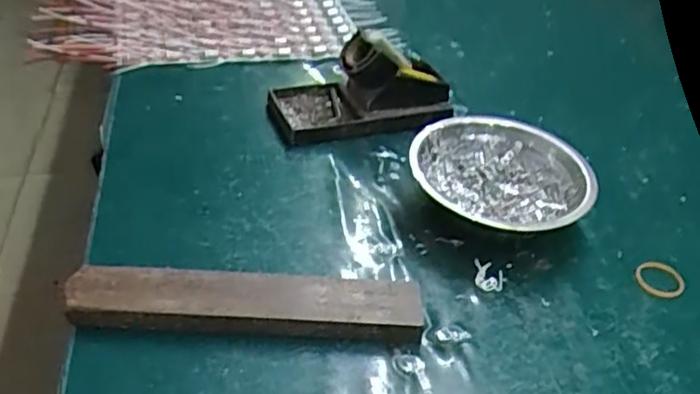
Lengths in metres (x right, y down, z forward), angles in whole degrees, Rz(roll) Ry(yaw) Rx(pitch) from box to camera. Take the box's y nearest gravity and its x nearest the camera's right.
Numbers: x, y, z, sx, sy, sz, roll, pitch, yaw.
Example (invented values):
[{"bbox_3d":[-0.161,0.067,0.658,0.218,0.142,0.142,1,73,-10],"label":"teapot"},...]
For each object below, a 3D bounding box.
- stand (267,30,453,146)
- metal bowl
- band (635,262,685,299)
[{"bbox_3d":[0.011,-0.096,0.529,0.146,0.076,0.067,-2,40,-10],"label":"stand"},{"bbox_3d":[0.105,-0.009,0.465,0.123,0.040,0.119,4,39,-3],"label":"metal bowl"},{"bbox_3d":[0.206,0.054,0.433,0.030,0.004,0.034,21,41,17],"label":"band"}]

